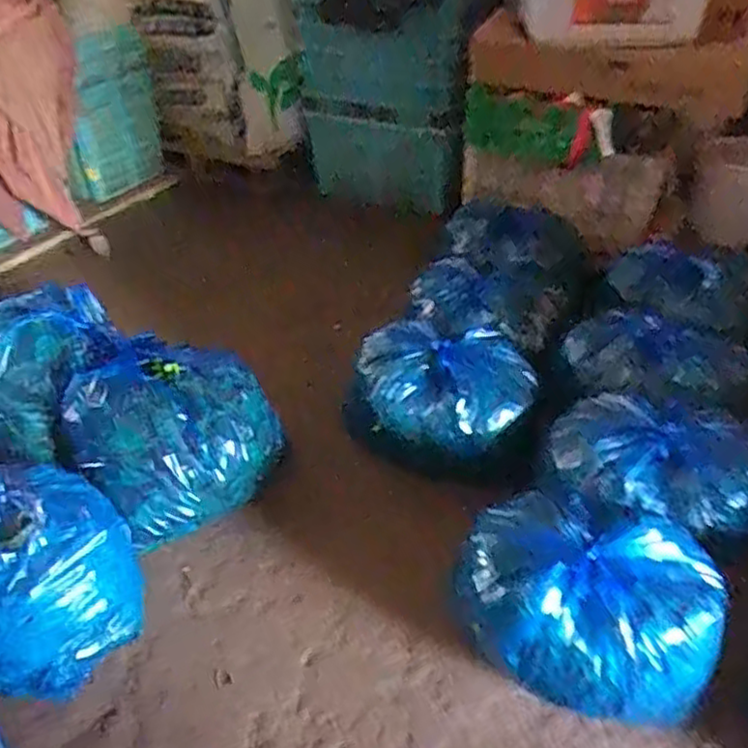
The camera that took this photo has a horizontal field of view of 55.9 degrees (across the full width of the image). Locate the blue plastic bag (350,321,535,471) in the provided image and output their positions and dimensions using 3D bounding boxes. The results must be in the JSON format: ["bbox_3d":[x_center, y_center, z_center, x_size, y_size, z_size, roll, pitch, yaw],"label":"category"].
[{"bbox_3d":[0.157,0.039,1.637,0.405,0.321,0.274,13,41,16],"label":"blue plastic bag"}]

